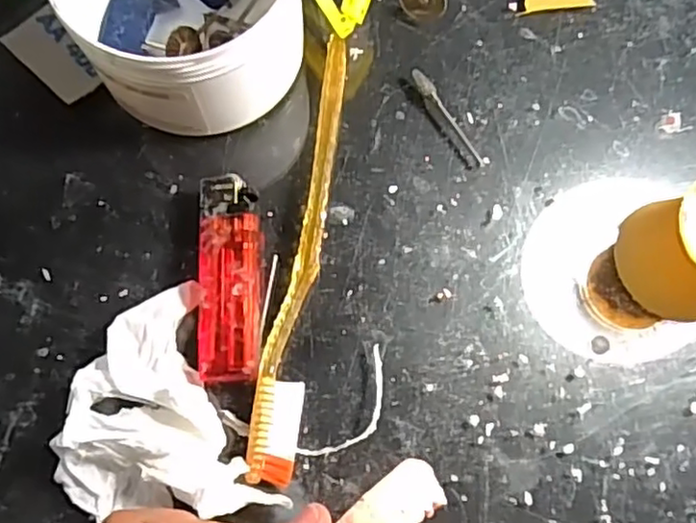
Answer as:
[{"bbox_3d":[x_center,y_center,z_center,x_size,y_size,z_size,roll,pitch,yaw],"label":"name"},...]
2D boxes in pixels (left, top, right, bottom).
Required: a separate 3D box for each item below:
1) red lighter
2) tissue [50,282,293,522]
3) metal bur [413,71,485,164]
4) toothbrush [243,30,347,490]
[{"bbox_3d":[-0.046,0.006,0.255,0.023,0.013,0.081,-2,75,-2],"label":"red lighter"},{"bbox_3d":[-0.075,0.059,0.238,0.067,0.019,0.087,-23,77,-8],"label":"tissue"},{"bbox_3d":[0.045,-0.064,0.283,0.006,0.006,0.051,-36,79,-11],"label":"metal bur"},{"bbox_3d":[-0.018,-0.006,0.259,0.017,0.016,0.179,7,74,0],"label":"toothbrush"}]

